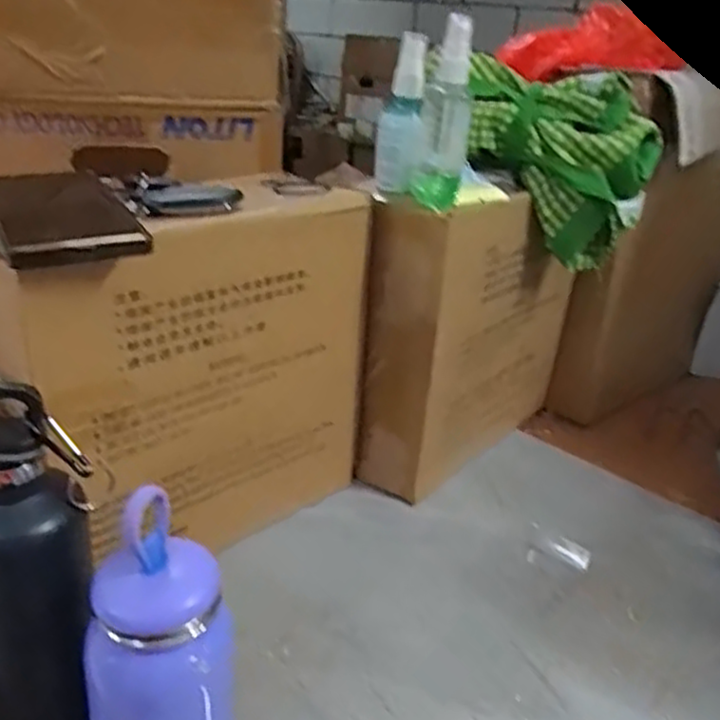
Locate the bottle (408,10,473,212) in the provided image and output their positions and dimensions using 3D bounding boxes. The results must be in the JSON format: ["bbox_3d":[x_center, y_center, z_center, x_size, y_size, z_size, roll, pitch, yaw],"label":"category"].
[{"bbox_3d":[0.066,-0.189,0.570,0.034,0.138,0.032,1,25,-10],"label":"bottle"}]

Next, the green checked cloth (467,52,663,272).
[{"bbox_3d":[0.171,-0.174,0.663,0.171,0.151,0.078,7,25,4],"label":"green checked cloth"}]

